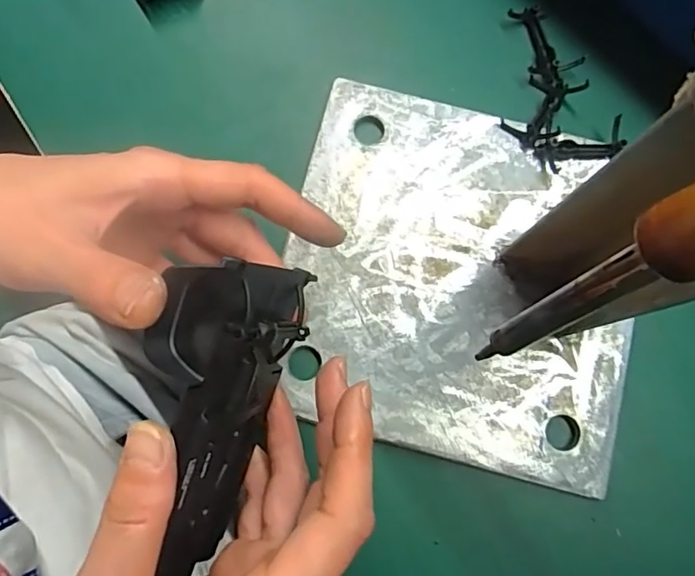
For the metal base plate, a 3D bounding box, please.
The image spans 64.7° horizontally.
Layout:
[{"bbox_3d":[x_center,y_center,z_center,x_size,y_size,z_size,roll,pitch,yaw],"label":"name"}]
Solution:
[{"bbox_3d":[0.063,-0.006,0.305,0.187,0.006,0.192,13,79,2],"label":"metal base plate"}]

